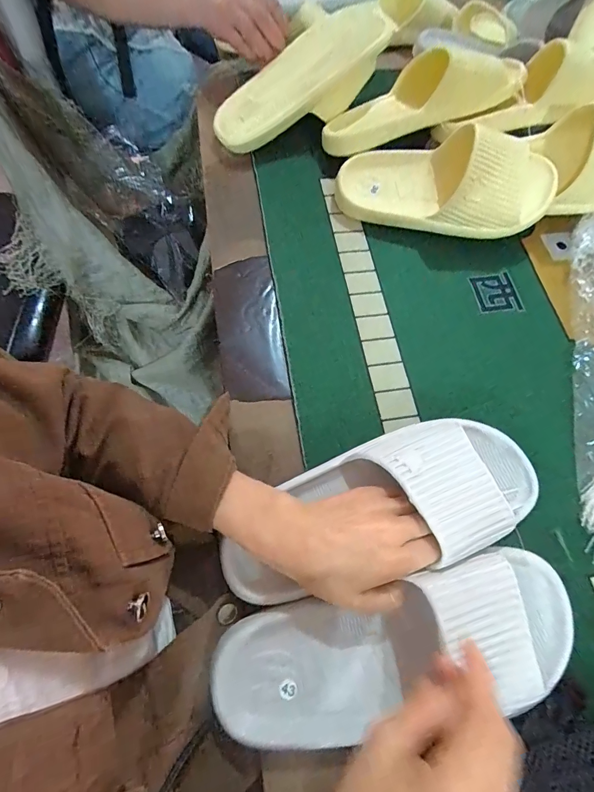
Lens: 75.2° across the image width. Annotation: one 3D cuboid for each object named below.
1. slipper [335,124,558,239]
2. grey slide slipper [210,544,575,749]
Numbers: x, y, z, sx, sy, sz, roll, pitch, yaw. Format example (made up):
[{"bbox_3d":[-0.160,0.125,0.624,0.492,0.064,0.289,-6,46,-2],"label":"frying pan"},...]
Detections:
[{"bbox_3d":[0.175,-0.250,0.454,0.250,0.096,0.094,8,66,-1],"label":"slipper"},{"bbox_3d":[0.077,0.191,0.285,0.279,0.073,0.097,-16,67,1],"label":"grey slide slipper"}]

